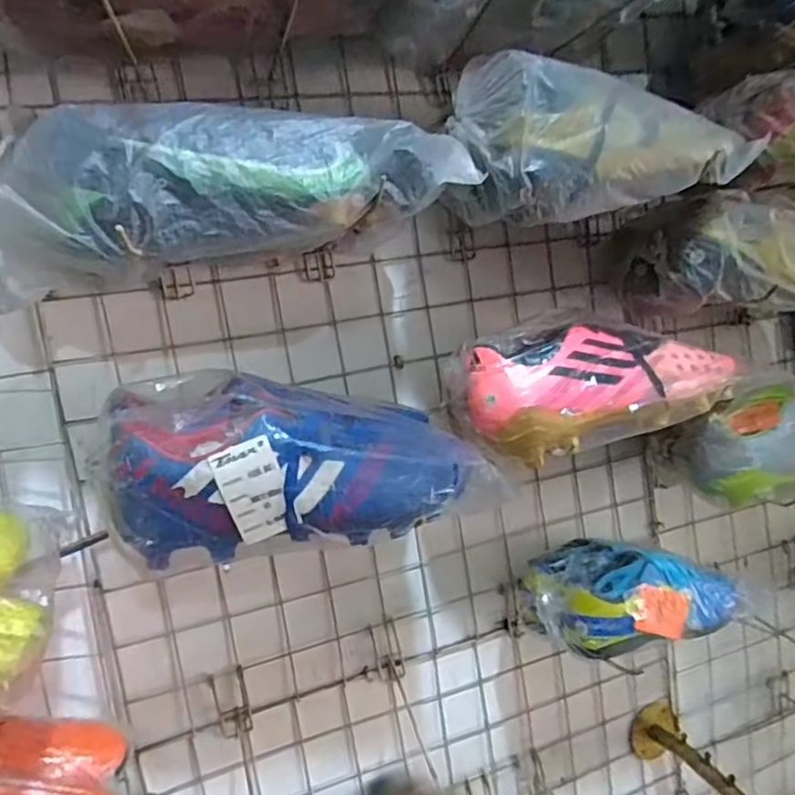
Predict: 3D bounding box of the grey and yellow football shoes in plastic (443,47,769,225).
[{"bbox_3d":[0.164,-0.214,0.530,0.243,0.119,0.084,-10,8,-18],"label":"grey and yellow football shoes in plastic"}]

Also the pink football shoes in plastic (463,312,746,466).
[{"bbox_3d":[0.177,-0.018,0.546,0.228,0.105,0.080,-10,8,-18],"label":"pink football shoes in plastic"}]

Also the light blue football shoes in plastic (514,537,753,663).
[{"bbox_3d":[0.225,0.184,0.624,0.185,0.075,0.108,-10,8,-18],"label":"light blue football shoes in plastic"}]

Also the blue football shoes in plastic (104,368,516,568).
[{"bbox_3d":[-0.070,0.037,0.478,0.264,0.121,0.118,-9,7,-10],"label":"blue football shoes in plastic"}]

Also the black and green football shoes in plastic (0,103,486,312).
[{"bbox_3d":[-0.121,-0.151,0.488,0.316,0.098,0.162,-9,7,-10],"label":"black and green football shoes in plastic"}]

